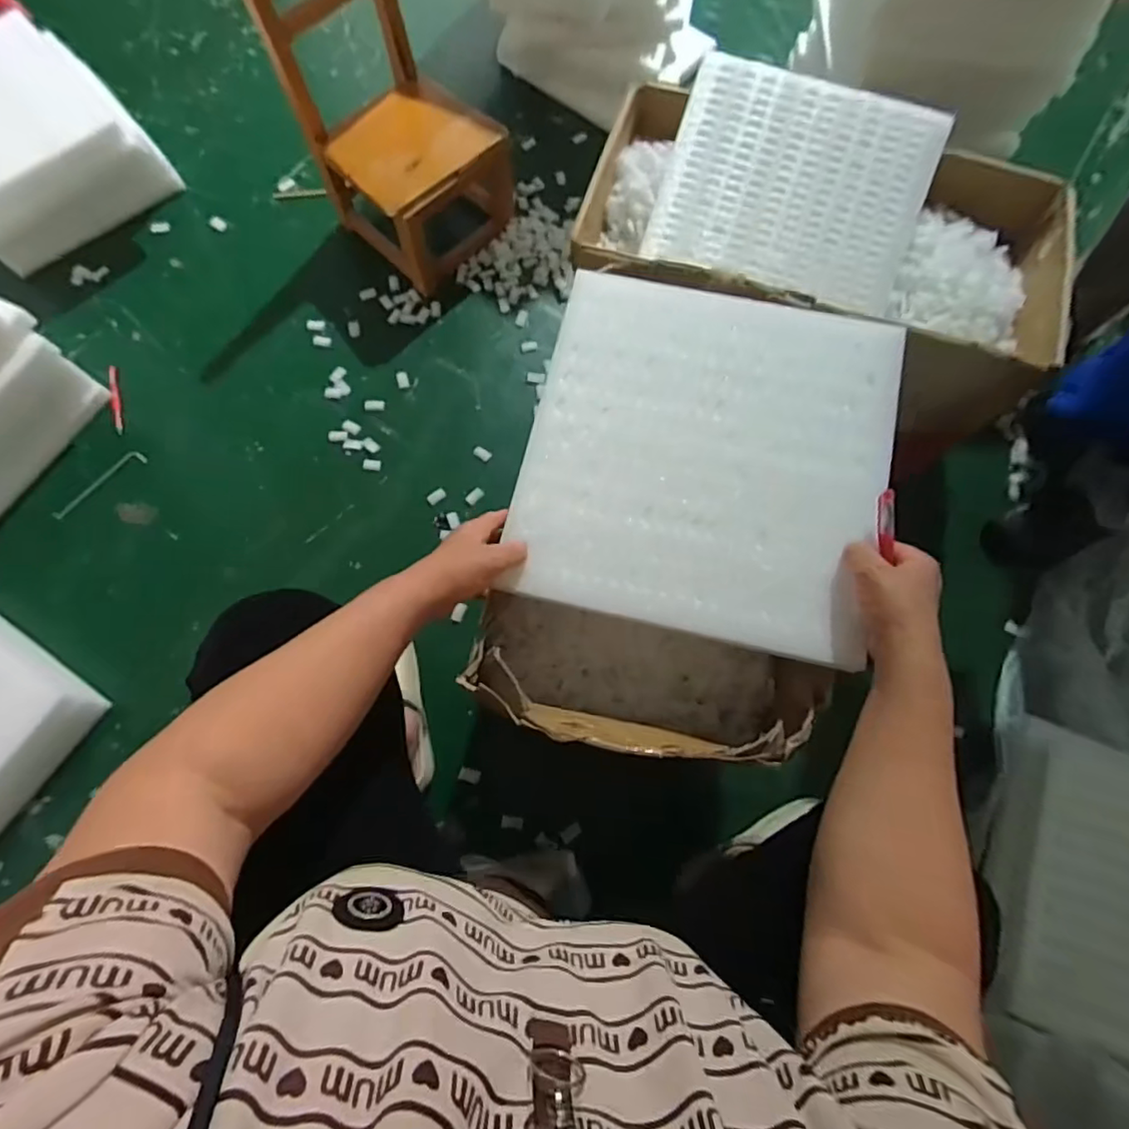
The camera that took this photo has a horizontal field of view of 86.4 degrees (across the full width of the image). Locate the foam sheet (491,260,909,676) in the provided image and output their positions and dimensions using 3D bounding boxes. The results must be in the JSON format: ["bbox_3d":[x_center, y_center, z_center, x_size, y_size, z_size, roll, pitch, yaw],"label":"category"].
[{"bbox_3d":[0.129,-0.104,0.559,0.318,0.016,0.333,13,78,7],"label":"foam sheet"}]

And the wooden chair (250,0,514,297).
[{"bbox_3d":[-0.273,-0.737,0.999,0.262,0.389,0.289,-43,80,-12],"label":"wooden chair"}]

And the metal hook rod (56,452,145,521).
[{"bbox_3d":[-0.787,-0.134,1.019,0.168,0.009,0.031,-43,80,-12],"label":"metal hook rod"}]

